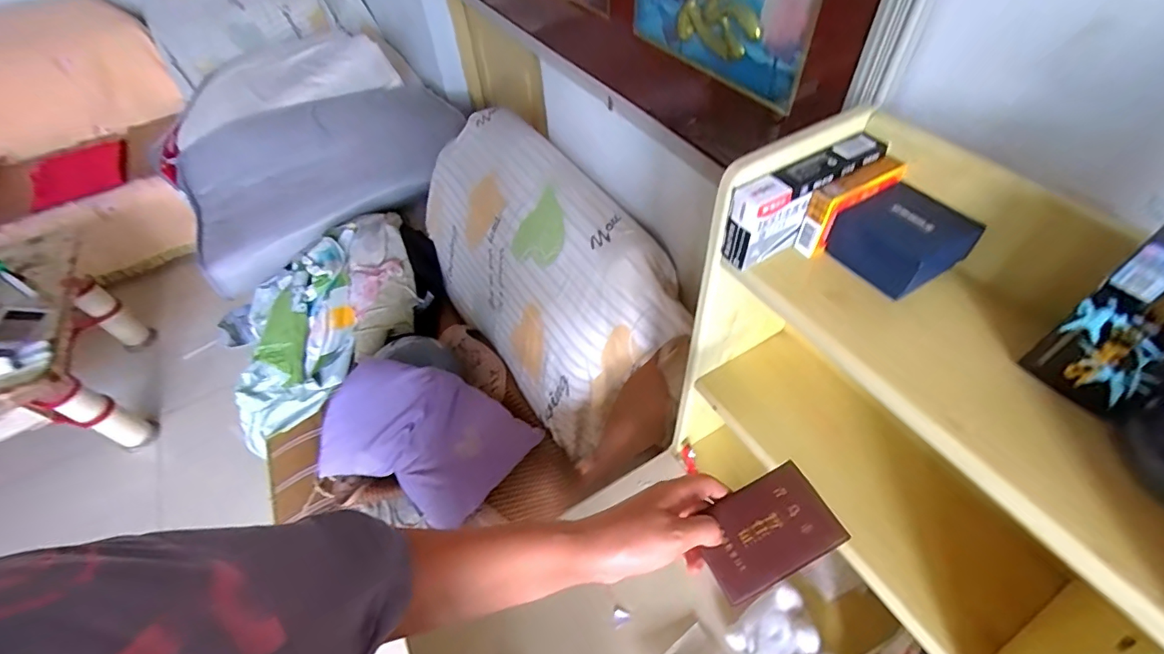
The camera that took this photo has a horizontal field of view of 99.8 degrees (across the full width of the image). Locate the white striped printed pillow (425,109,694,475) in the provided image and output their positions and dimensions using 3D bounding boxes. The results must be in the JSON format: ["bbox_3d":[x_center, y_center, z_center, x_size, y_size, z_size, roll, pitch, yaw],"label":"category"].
[{"bbox_3d":[-0.130,-0.152,1.179,0.199,0.502,0.819,-5,43,-45],"label":"white striped printed pillow"}]

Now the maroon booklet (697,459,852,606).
[{"bbox_3d":[0.147,0.163,0.394,0.105,0.006,0.070,-28,57,-5],"label":"maroon booklet"}]

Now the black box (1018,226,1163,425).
[{"bbox_3d":[0.330,0.001,0.286,0.031,0.113,0.060,-25,54,-15],"label":"black box"}]

